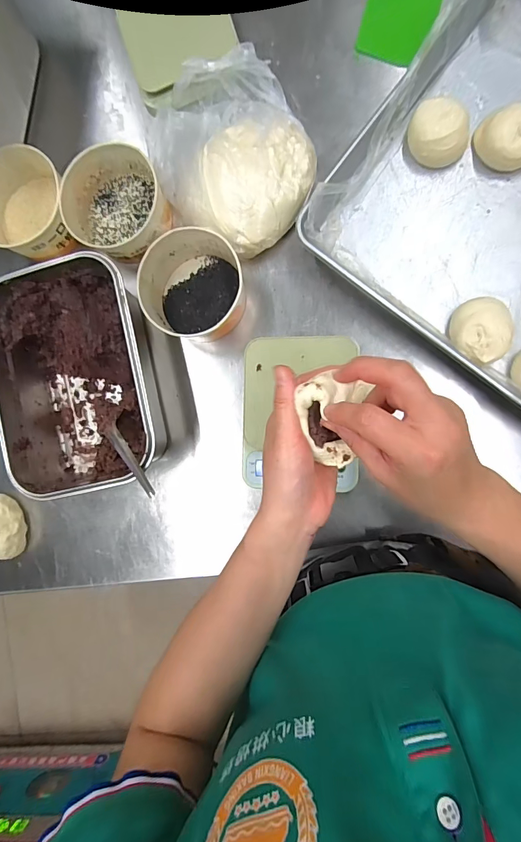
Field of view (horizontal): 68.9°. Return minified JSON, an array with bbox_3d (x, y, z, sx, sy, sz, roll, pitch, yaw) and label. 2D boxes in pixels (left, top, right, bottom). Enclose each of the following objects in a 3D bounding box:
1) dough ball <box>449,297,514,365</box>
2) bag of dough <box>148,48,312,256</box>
[{"bbox_3d":[0.255,-0.103,0.449,0.053,0.054,0.072,-5,89,9],"label":"dough ball"},{"bbox_3d":[-0.033,-0.336,0.489,0.189,0.061,0.246,-18,87,9],"label":"bag of dough"}]

